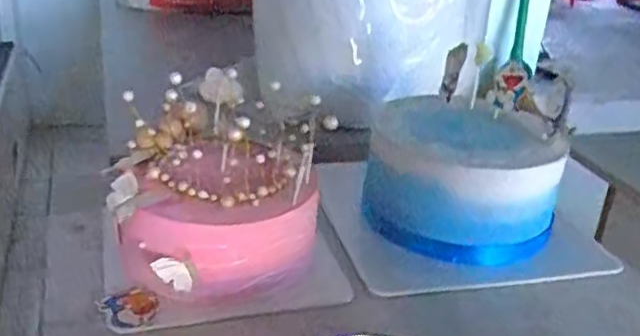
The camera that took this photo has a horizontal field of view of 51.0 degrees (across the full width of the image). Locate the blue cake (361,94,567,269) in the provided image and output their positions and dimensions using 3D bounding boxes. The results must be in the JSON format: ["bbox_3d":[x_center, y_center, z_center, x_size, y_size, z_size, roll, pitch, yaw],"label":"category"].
[{"bbox_3d":[0.147,0.011,0.719,0.188,0.109,0.176,6,24,4],"label":"blue cake"}]

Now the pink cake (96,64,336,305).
[{"bbox_3d":[-0.092,0.009,0.629,0.187,0.144,0.216,0,25,-10],"label":"pink cake"}]

